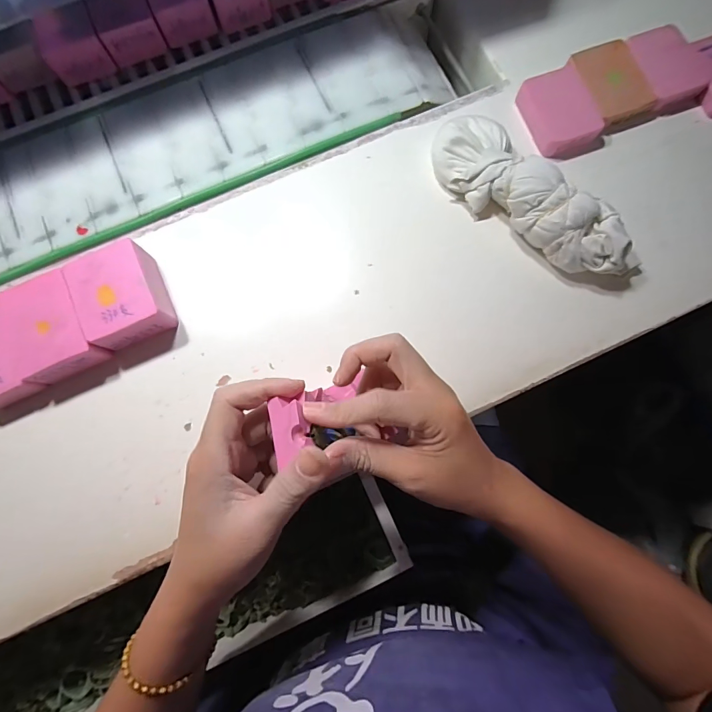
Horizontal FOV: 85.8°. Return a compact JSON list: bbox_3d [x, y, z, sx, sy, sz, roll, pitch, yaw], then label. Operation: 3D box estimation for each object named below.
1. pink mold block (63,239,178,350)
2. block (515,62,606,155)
[{"bbox_3d":[-0.181,-0.047,0.298,0.054,0.035,0.067,-24,82,-4],"label":"pink mold block"},{"bbox_3d":[0.180,-0.218,0.340,0.051,0.026,0.071,-23,82,-4],"label":"block"}]

